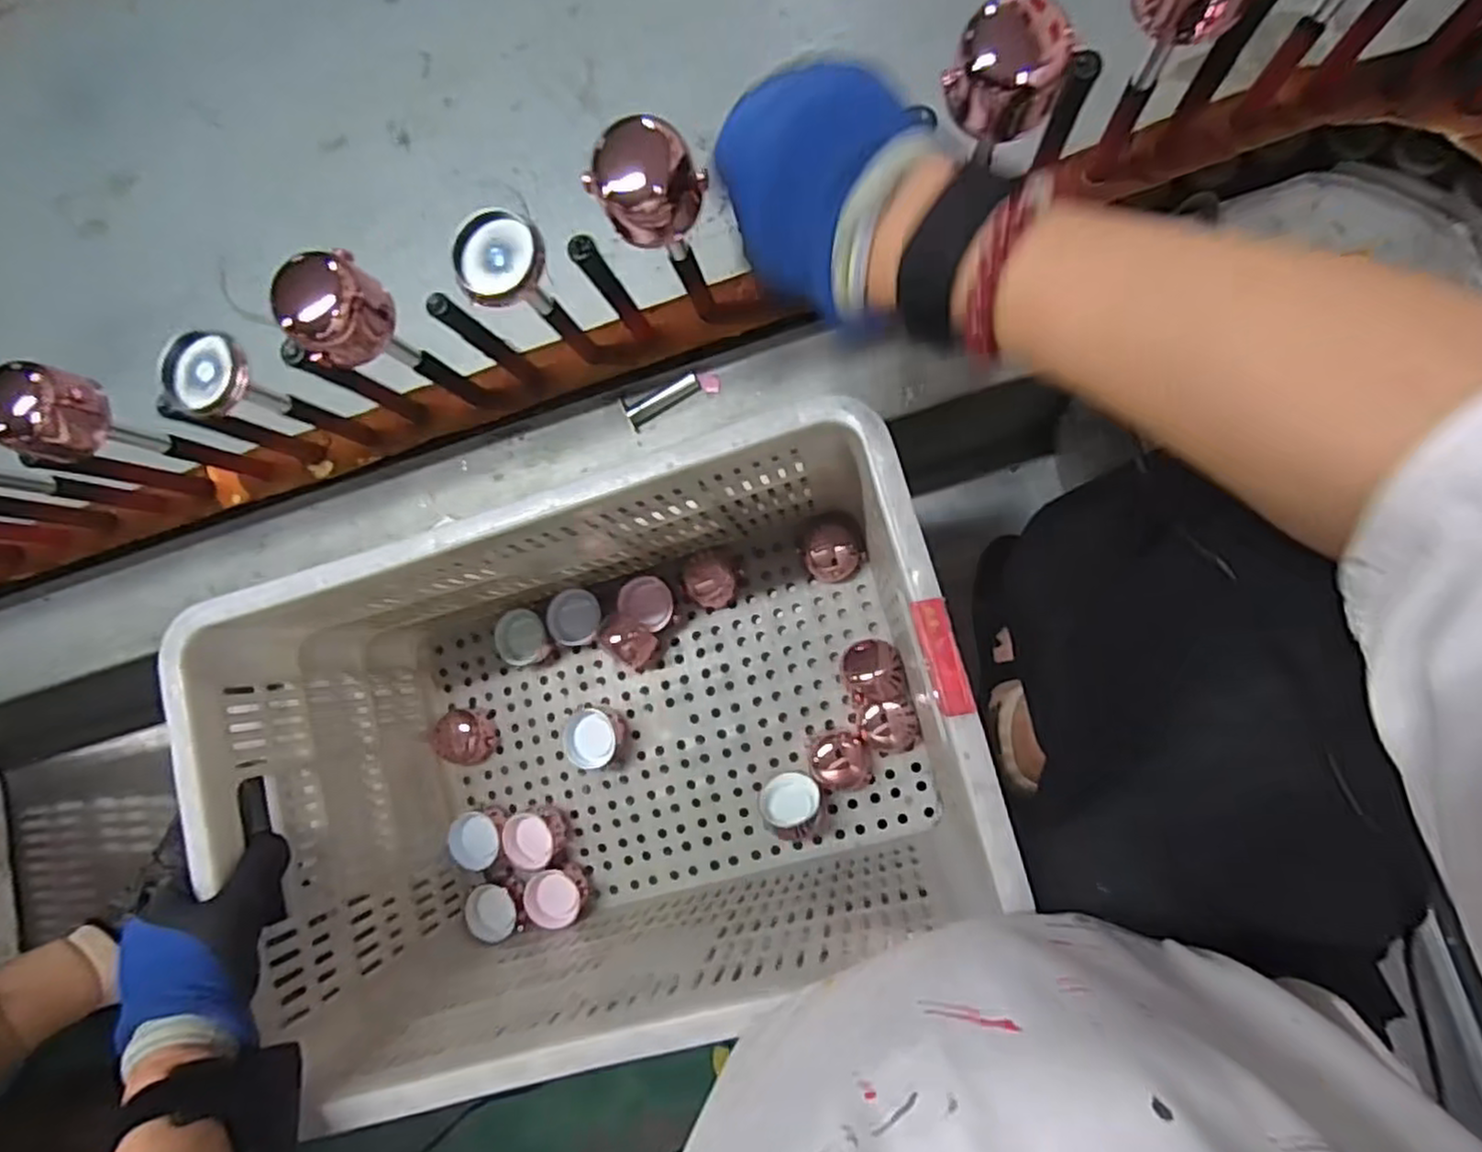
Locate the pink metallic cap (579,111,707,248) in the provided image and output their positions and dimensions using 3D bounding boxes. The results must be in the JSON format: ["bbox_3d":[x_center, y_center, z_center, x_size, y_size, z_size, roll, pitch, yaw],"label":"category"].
[{"bbox_3d":[-0.055,-0.227,0.419,0.057,0.047,0.053,-1,84,8],"label":"pink metallic cap"}]

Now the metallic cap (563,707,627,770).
[{"bbox_3d":[-0.151,0.166,0.744,0.060,0.033,0.060,1,92,15],"label":"metallic cap"}]

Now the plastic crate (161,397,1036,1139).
[{"bbox_3d":[-0.100,0.134,0.598,0.511,0.301,0.339,-17,82,6],"label":"plastic crate"}]

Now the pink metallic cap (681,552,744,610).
[{"bbox_3d":[-0.032,0.005,0.755,0.055,0.021,0.055,-1,84,8],"label":"pink metallic cap"}]

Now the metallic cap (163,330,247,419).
[{"bbox_3d":[-0.349,-0.133,0.472,0.052,0.014,0.052,-1,84,8],"label":"metallic cap"}]

